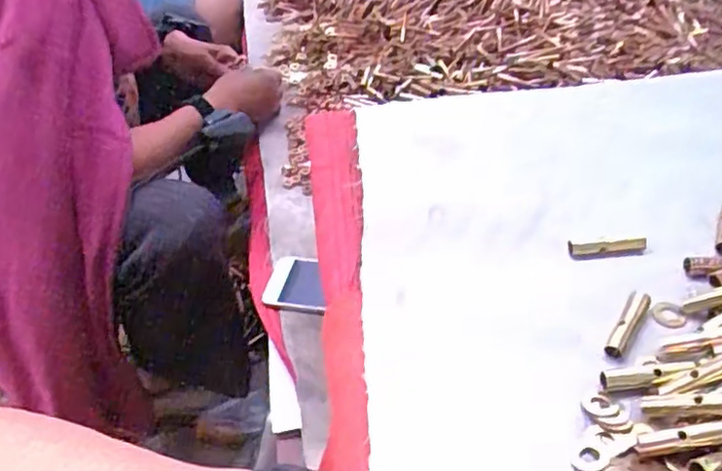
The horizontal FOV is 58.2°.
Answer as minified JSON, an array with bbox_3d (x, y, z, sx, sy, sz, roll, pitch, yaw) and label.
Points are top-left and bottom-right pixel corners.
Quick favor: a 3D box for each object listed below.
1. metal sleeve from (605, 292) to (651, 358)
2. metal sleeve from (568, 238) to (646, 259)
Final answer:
[{"bbox_3d":[0.136,0.045,0.329,0.009,0.009,0.042,22,46,28],"label":"metal sleeve"},{"bbox_3d":[0.143,0.007,0.376,0.044,0.005,0.010,-5,40,-1],"label":"metal sleeve"}]

